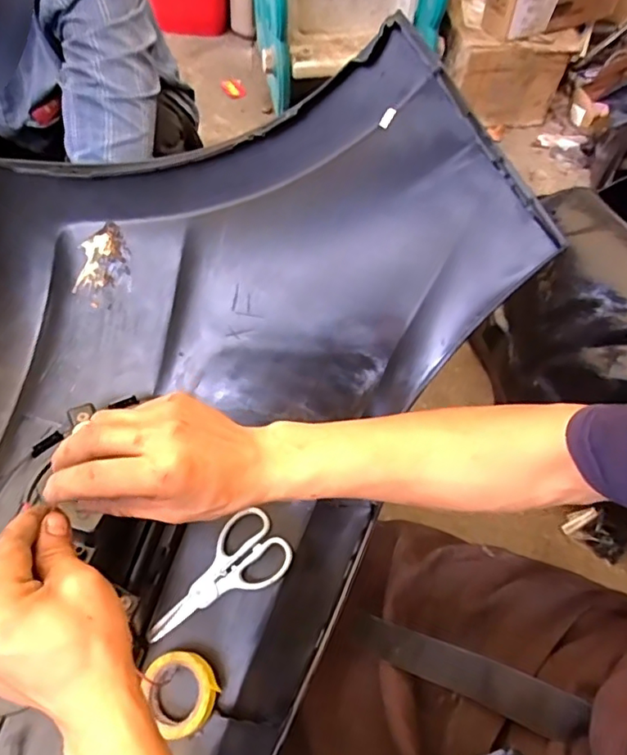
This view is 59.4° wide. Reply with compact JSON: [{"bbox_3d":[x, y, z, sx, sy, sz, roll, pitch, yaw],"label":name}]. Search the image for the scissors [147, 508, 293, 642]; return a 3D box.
[{"bbox_3d":[-0.094,0.196,0.527,0.151,0.011,0.069,-40,65,-6],"label":"scissors"}]

